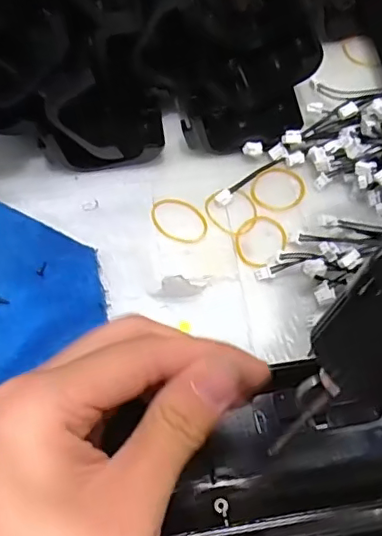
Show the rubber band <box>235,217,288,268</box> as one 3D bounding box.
[{"bbox_3d":[0.039,-0.016,0.316,0.031,0.004,0.027,-37,71,-17],"label":"rubber band"}]

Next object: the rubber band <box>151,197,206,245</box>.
[{"bbox_3d":[-0.007,-0.027,0.319,0.035,0.004,0.023,33,68,13],"label":"rubber band"}]

